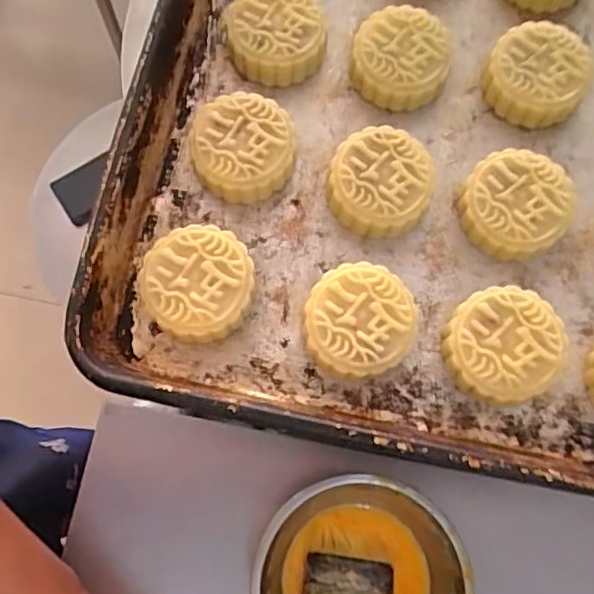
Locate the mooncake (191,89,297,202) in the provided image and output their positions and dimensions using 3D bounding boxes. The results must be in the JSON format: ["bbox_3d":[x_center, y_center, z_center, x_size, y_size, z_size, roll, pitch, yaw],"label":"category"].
[{"bbox_3d":[-0.034,-0.095,0.401,0.064,0.027,0.065,0,75,-2],"label":"mooncake"}]

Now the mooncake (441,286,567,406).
[{"bbox_3d":[0.120,0.029,0.363,0.066,0.025,0.064,0,75,-2],"label":"mooncake"}]

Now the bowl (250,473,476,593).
[{"bbox_3d":[0.051,0.232,0.499,0.165,0.048,0.163,0,75,-2],"label":"bowl"}]

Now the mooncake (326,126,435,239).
[{"bbox_3d":[0.054,-0.074,0.398,0.063,0.026,0.066,0,75,-2],"label":"mooncake"}]

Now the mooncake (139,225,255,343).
[{"bbox_3d":[-0.059,-0.008,0.372,0.064,0.028,0.065,0,75,-2],"label":"mooncake"}]

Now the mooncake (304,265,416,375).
[{"bbox_3d":[0.037,0.015,0.369,0.063,0.026,0.066,0,75,-2],"label":"mooncake"}]

